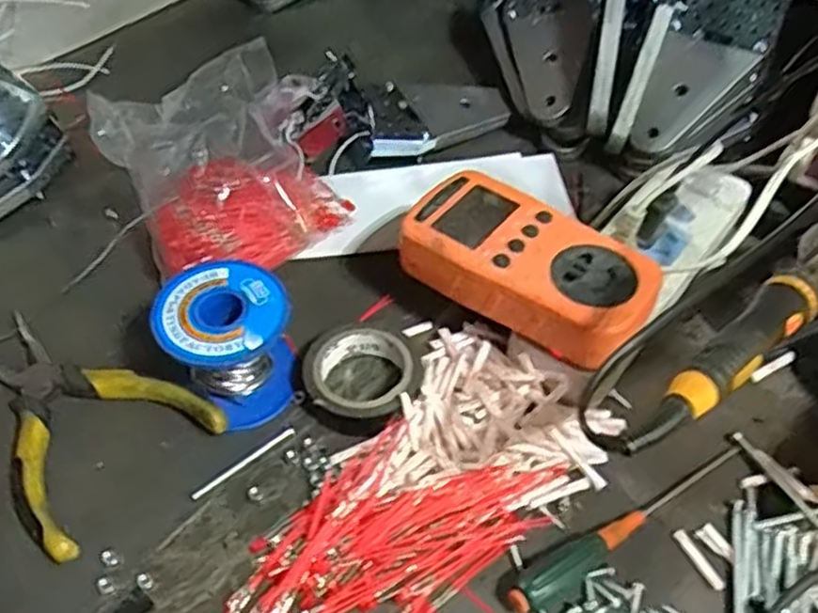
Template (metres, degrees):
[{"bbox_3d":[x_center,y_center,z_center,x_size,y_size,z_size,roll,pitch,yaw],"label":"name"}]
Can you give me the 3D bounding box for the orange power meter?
[{"bbox_3d":[0.063,-0.021,0.384,0.128,0.040,0.065,34,56,23],"label":"orange power meter"}]

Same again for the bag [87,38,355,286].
[{"bbox_3d":[-0.112,-0.086,0.459,0.125,0.061,0.139,-25,54,-20],"label":"bag"}]

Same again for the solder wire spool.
[{"bbox_3d":[-0.090,0.019,0.374,0.062,0.062,0.060,-24,54,-19],"label":"solder wire spool"}]

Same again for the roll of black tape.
[{"bbox_3d":[-0.025,0.033,0.389,0.059,0.017,0.060,0,50,0],"label":"roll of black tape"}]

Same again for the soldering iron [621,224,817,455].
[{"bbox_3d":[0.157,0.003,0.320,0.028,0.019,0.220,38,47,27],"label":"soldering iron"}]

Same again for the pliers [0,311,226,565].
[{"bbox_3d":[-0.173,0.053,0.373,0.133,0.018,0.093,33,57,24],"label":"pliers"}]

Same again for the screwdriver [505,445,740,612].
[{"bbox_3d":[0.104,0.098,0.343,0.144,0.013,0.016,-27,55,-22],"label":"screwdriver"}]

